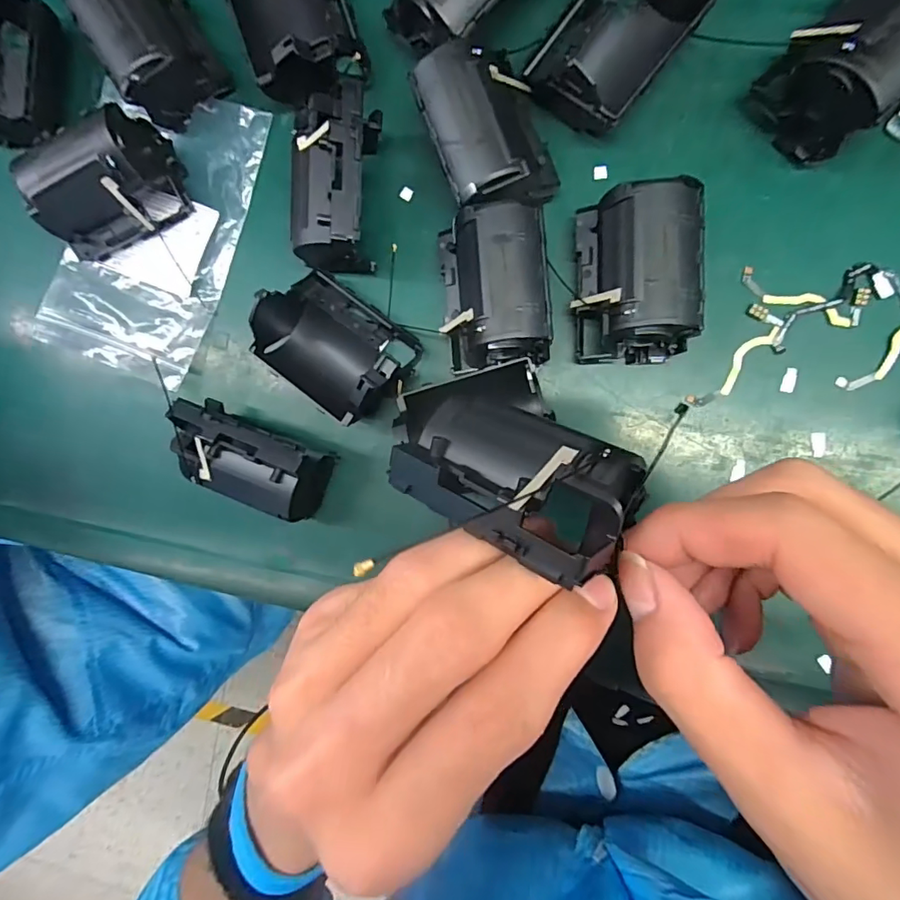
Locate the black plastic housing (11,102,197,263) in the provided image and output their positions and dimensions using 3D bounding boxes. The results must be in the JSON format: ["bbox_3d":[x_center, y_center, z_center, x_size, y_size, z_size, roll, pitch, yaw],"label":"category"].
[{"bbox_3d":[-0.179,-0.135,0.257,0.071,0.040,0.049,-24,89,9],"label":"black plastic housing"}]

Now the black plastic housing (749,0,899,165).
[{"bbox_3d":[0.170,-0.163,0.203,0.071,0.040,0.052,-38,87,8],"label":"black plastic housing"}]

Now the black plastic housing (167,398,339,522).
[{"bbox_3d":[-0.097,0.006,0.248,0.074,0.049,0.043,25,93,8],"label":"black plastic housing"}]

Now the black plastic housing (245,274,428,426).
[{"bbox_3d":[-0.057,-0.050,0.242,0.079,0.043,0.055,34,97,5],"label":"black plastic housing"}]

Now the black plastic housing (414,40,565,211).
[{"bbox_3d":[0.018,-0.142,0.228,0.050,0.042,0.067,-18,90,9],"label":"black plastic housing"}]

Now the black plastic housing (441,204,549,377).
[{"bbox_3d":[0.022,-0.072,0.230,0.043,0.041,0.070,-4,89,8],"label":"black plastic housing"}]

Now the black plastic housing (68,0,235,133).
[{"bbox_3d":[-0.152,-0.209,0.249,0.048,0.039,0.070,-29,88,9],"label":"black plastic housing"}]

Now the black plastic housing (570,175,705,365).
[{"bbox_3d":[0.082,-0.076,0.221,0.049,0.041,0.071,1,93,8],"label":"black plastic housing"}]

